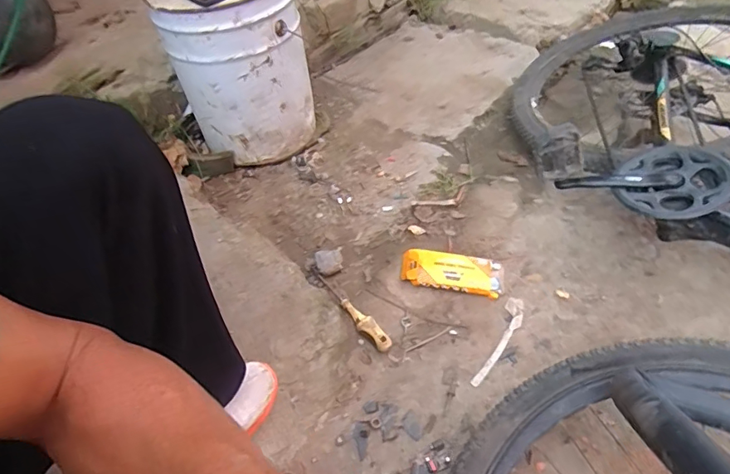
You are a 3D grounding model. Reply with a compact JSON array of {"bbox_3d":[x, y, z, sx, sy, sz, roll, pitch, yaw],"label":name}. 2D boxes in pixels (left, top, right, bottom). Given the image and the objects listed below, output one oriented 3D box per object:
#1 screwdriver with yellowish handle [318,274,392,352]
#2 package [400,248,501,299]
[{"bbox_3d":[-0.024,0.127,0.850,0.027,0.026,0.190,-29,53,-25],"label":"screwdriver with yellowish handle"},{"bbox_3d":[0.161,0.065,0.899,0.185,0.025,0.071,6,47,6],"label":"package"}]

